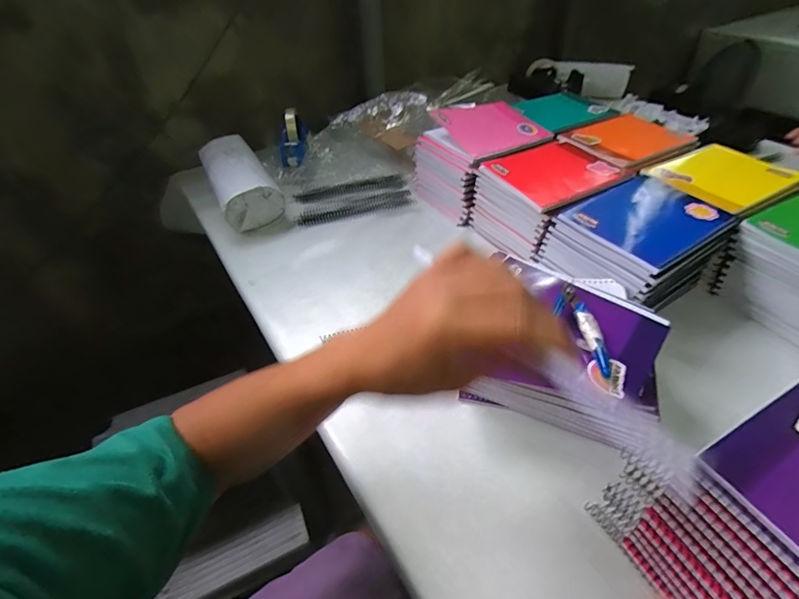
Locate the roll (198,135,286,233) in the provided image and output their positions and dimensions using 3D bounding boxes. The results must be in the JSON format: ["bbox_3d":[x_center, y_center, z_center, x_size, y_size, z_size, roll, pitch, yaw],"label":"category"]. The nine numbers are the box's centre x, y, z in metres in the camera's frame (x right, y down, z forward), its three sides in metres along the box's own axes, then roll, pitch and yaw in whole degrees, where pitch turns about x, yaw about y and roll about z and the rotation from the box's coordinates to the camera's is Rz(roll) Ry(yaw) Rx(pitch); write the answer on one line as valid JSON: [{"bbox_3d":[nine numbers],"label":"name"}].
[{"bbox_3d":[-0.315,-0.238,0.759,0.103,0.086,0.244,-23,48,-18],"label":"roll"}]

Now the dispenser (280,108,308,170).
[{"bbox_3d":[-0.225,-0.343,0.839,0.060,0.068,0.136,-1,71,4],"label":"dispenser"}]

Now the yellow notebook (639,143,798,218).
[{"bbox_3d":[0.510,-0.193,0.602,0.190,0.015,0.153,-23,48,-17],"label":"yellow notebook"}]

